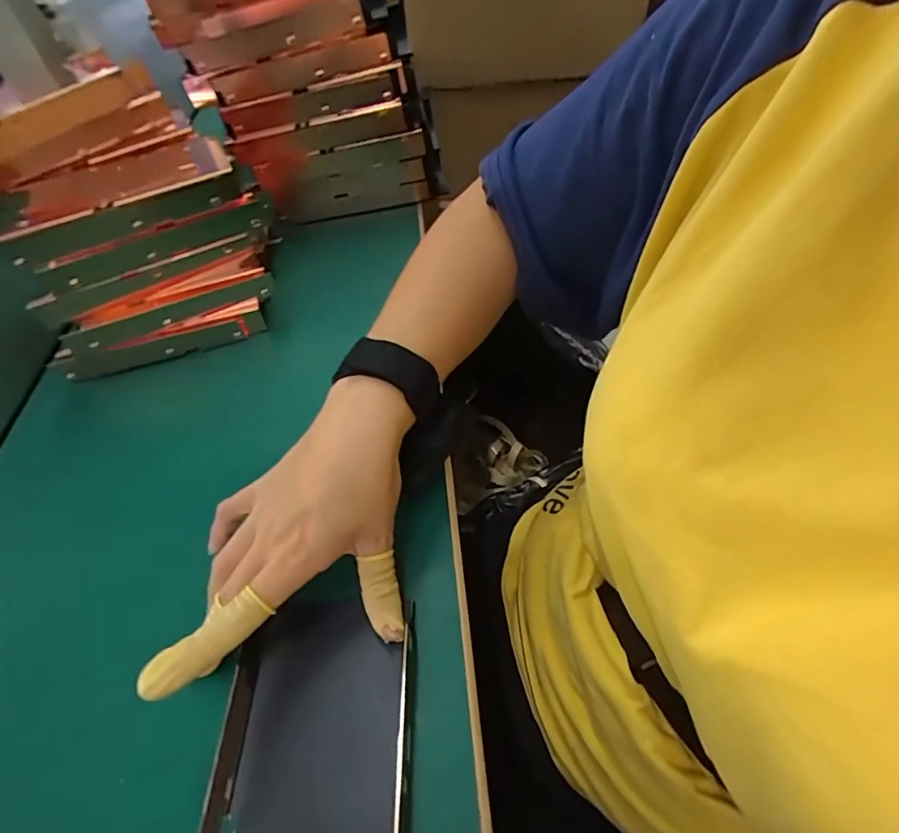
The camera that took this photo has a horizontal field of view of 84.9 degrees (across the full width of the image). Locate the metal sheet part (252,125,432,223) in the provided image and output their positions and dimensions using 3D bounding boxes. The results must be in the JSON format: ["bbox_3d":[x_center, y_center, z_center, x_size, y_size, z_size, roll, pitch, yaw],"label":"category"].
[{"bbox_3d":[-0.106,-0.244,0.516,0.165,0.080,0.008,-11,65,3],"label":"metal sheet part"}]

